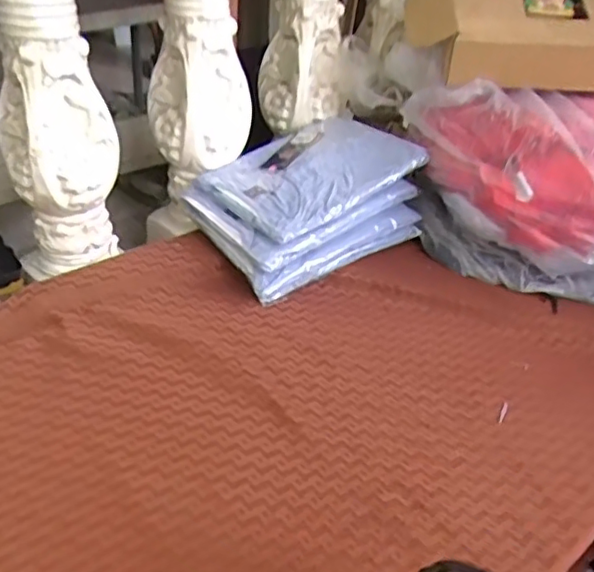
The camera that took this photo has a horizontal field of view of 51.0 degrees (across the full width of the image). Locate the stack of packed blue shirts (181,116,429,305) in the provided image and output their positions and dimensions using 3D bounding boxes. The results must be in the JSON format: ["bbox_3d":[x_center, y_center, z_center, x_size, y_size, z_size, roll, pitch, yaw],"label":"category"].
[{"bbox_3d":[0.008,-0.121,0.876,0.278,0.158,0.228,-21,43,-34],"label":"stack of packed blue shirts"}]

